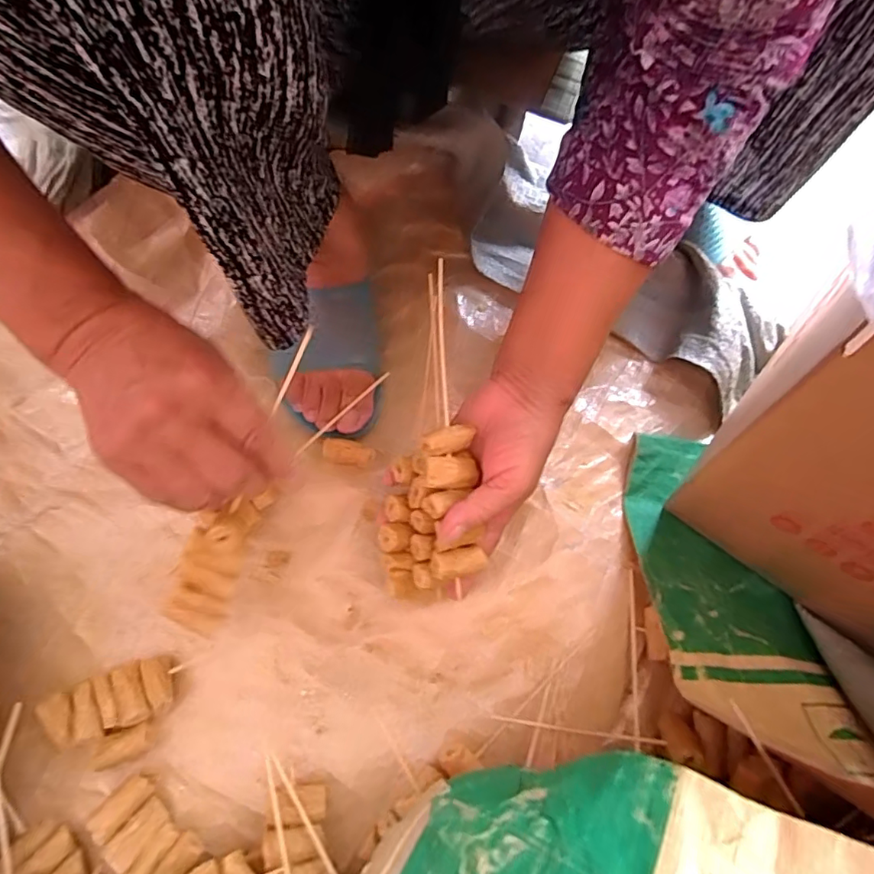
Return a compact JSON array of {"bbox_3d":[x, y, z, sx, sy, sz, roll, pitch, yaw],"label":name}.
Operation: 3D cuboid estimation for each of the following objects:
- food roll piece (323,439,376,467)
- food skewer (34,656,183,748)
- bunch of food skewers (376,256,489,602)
[{"bbox_3d":[-0.073,0.014,0.438,0.041,0.019,0.020,11,74,2],"label":"food roll piece"},{"bbox_3d":[-0.228,0.185,0.370,0.081,0.025,0.038,-21,75,-7],"label":"food skewer"},{"bbox_3d":[0.001,0.016,0.357,0.070,0.042,0.205,6,97,1],"label":"bunch of food skewers"}]

